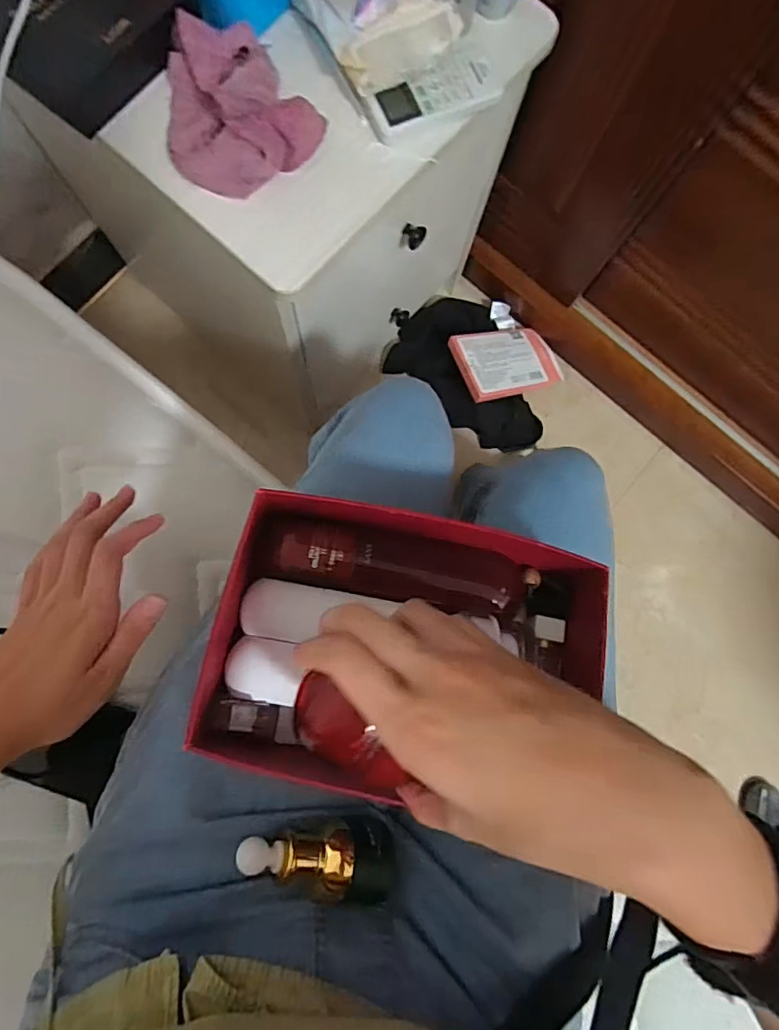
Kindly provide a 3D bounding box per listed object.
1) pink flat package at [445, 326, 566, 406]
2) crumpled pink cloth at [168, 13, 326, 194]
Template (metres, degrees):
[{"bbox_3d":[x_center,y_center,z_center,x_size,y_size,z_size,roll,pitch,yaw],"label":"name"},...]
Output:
[{"bbox_3d":[0.207,-0.269,0.931,0.192,0.015,0.123,-17,78,-23],"label":"pink flat package"},{"bbox_3d":[-0.144,-0.360,0.462,0.124,0.051,0.147,-35,86,-7],"label":"crumpled pink cloth"}]

